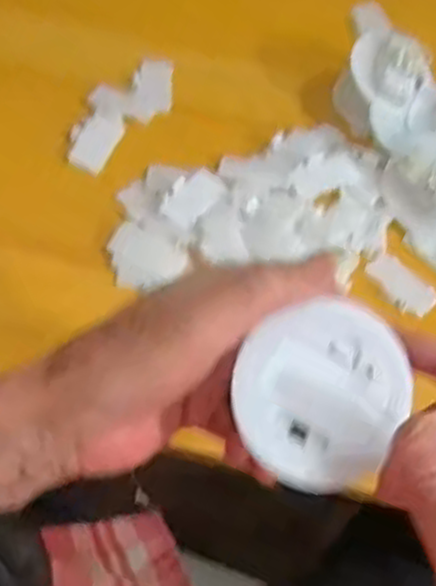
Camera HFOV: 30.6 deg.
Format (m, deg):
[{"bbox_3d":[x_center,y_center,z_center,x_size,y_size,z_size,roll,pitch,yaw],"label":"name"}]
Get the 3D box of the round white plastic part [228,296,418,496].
[{"bbox_3d":[0.040,0.036,0.291,0.064,0.004,0.063,0,87,-8],"label":"round white plastic part"}]

